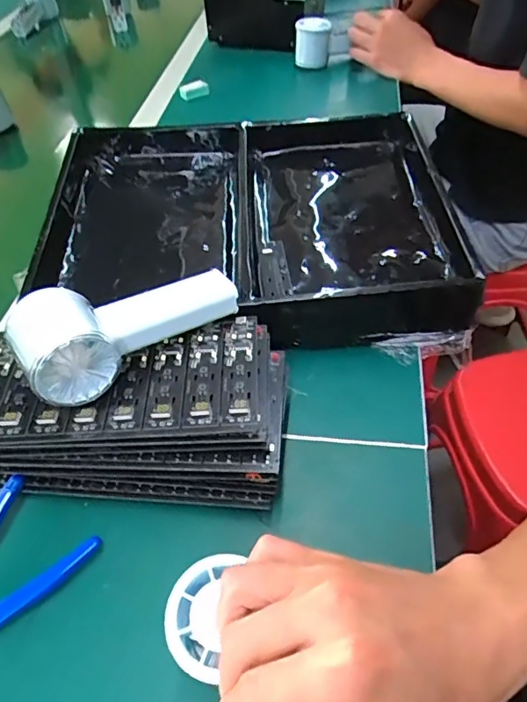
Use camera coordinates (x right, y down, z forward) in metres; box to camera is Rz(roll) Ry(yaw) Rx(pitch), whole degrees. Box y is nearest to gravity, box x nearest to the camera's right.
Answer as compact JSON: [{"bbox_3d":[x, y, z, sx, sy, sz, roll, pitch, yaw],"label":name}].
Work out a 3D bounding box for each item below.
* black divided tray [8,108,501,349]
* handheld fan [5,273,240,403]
[{"bbox_3d":[-0.016,-0.130,0.512,0.362,0.065,0.296,-4,48,2],"label":"black divided tray"},{"bbox_3d":[-0.089,-0.024,0.346,0.152,0.051,0.057,-27,52,-18],"label":"handheld fan"}]

